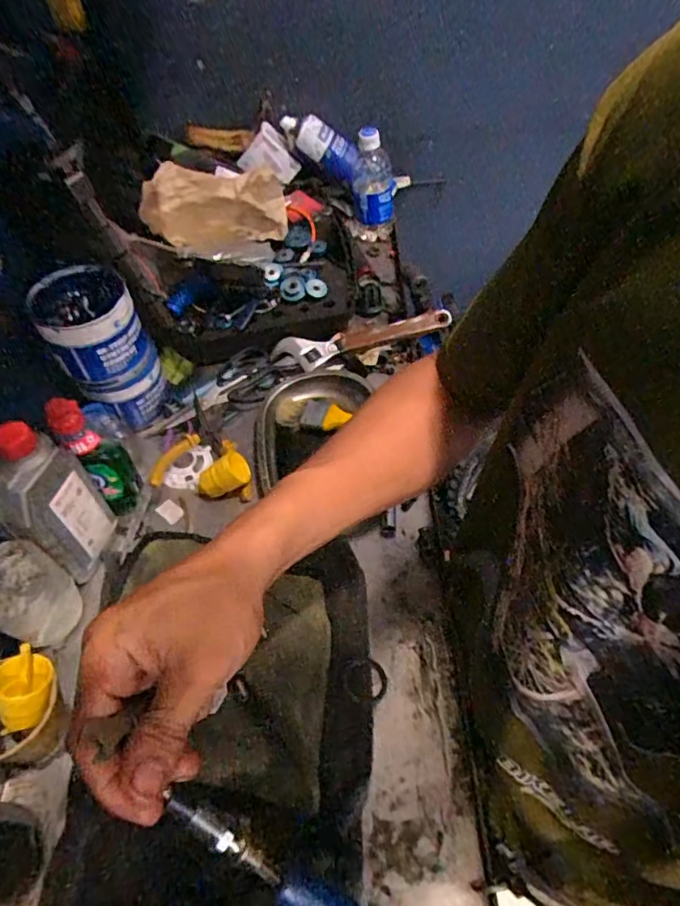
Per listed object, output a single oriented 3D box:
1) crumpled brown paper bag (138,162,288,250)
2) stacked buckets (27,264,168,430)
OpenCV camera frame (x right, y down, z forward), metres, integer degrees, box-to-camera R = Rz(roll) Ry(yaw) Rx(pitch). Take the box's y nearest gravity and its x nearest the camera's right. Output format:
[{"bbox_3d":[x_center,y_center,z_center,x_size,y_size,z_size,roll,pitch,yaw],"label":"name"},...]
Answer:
[{"bbox_3d":[-0.176,-0.349,0.755,0.194,0.095,0.078,-9,54,-3],"label":"crumpled brown paper bag"},{"bbox_3d":[-0.272,-0.119,0.624,0.096,0.160,0.099,-26,56,-15],"label":"stacked buckets"}]

